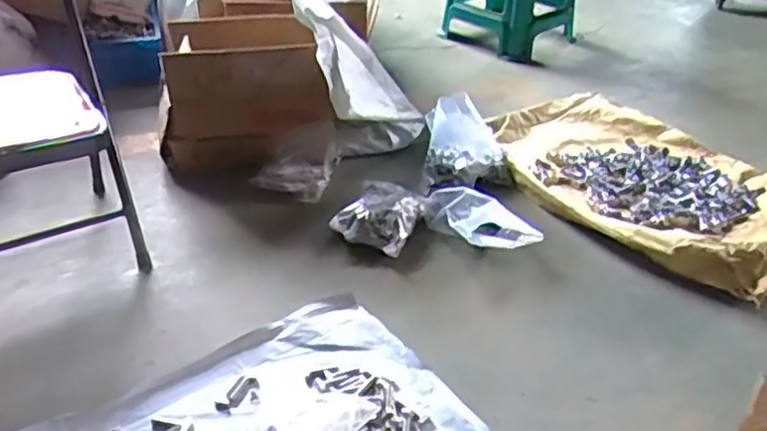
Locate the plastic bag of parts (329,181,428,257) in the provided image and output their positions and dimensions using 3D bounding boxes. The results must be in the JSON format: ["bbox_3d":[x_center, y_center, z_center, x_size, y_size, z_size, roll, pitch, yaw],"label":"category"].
[{"bbox_3d":[-0.007,-0.001,1.270,0.141,0.062,0.151,16,35,20],"label":"plastic bag of parts"}]

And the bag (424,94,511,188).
[{"bbox_3d":[0.170,-0.146,1.366,0.195,0.180,0.115,-28,39,-37],"label":"bag"}]

